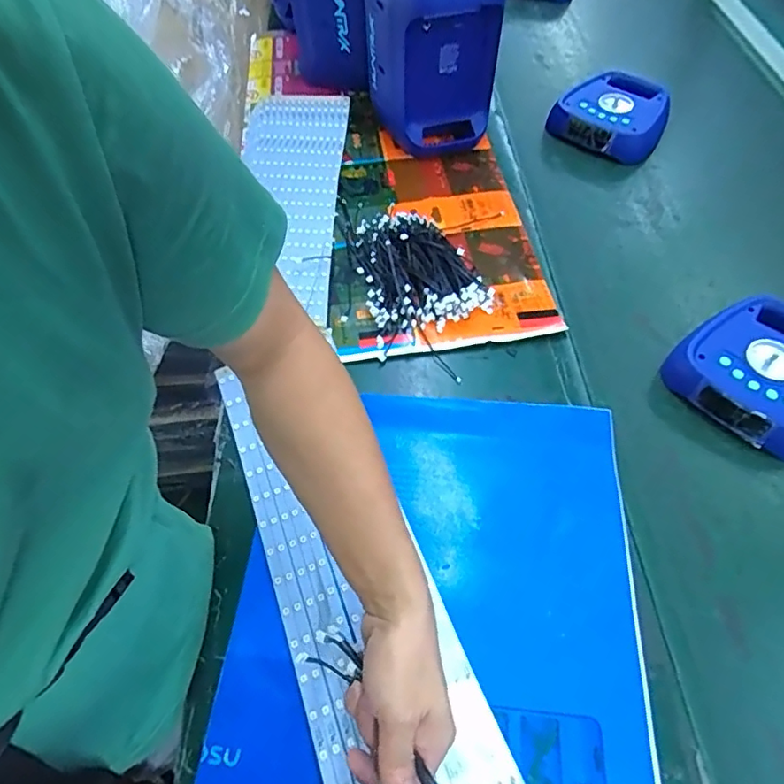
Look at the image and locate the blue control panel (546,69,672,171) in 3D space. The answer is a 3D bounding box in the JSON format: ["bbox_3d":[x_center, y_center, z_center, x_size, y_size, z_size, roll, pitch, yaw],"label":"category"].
[{"bbox_3d":[0.346,-0.425,0.869,0.172,0.072,0.133,30,63,20],"label":"blue control panel"}]

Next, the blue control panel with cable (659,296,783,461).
[{"bbox_3d":[0.425,0.009,0.575,0.173,0.046,0.253,-33,61,-18],"label":"blue control panel with cable"}]

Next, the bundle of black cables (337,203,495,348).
[{"bbox_3d":[0.027,-0.167,0.685,0.142,0.026,0.216,-12,57,-5],"label":"bundle of black cables"}]

